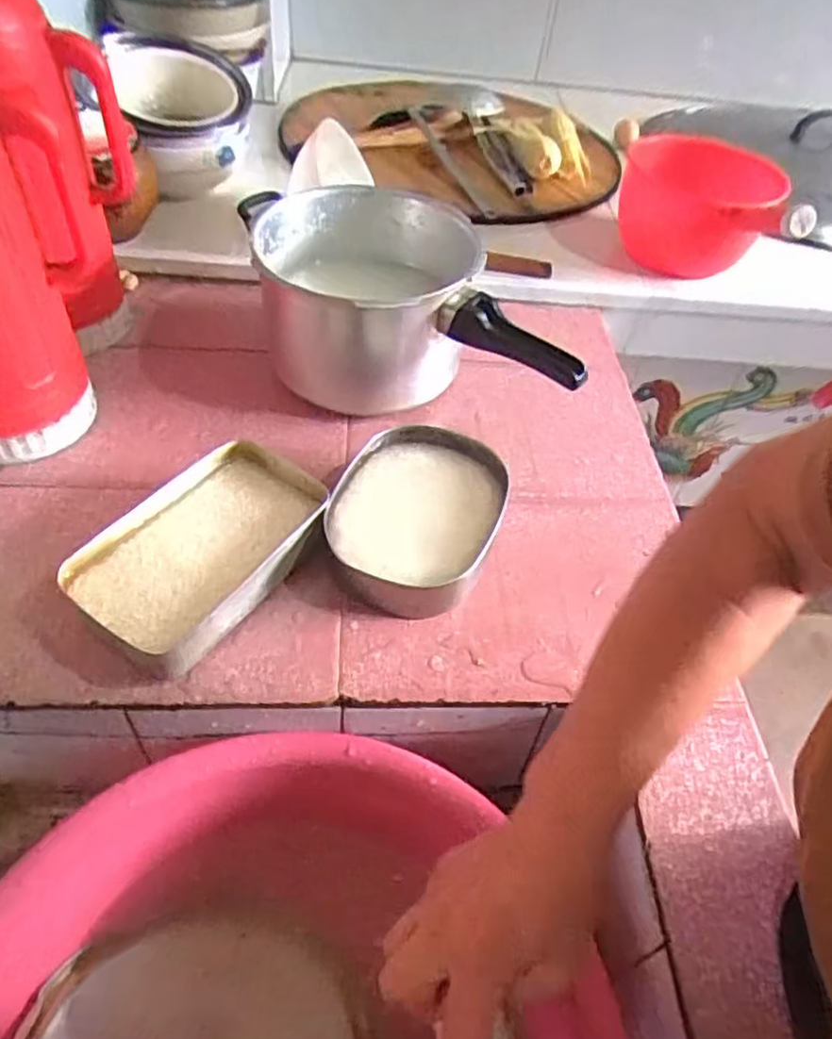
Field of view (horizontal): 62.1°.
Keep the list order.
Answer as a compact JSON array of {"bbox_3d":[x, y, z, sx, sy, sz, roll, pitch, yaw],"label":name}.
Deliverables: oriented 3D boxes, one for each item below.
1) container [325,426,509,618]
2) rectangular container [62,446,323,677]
[{"bbox_3d":[-0.001,0.002,0.575,0.131,0.047,0.175,17,51,9],"label":"container"},{"bbox_3d":[-0.164,0.023,0.540,0.125,0.050,0.185,32,55,20],"label":"rectangular container"}]

